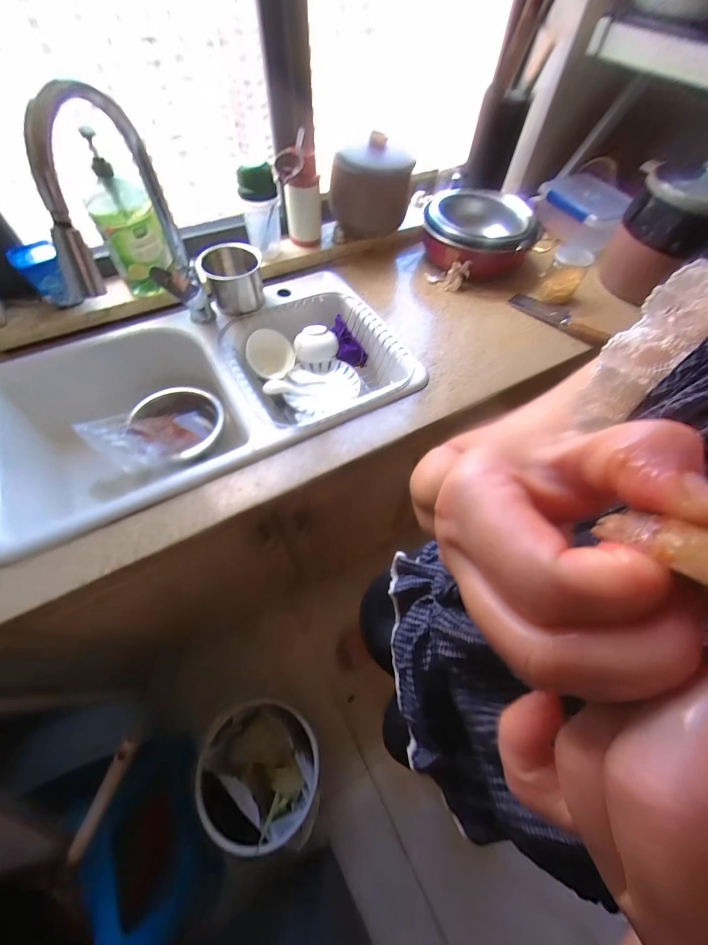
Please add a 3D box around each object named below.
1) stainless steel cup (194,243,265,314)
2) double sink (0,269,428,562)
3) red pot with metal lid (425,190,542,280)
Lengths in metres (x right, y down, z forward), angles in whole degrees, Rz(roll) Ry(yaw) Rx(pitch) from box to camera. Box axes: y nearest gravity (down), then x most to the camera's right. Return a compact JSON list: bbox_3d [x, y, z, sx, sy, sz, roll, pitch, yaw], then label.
[{"bbox_3d":[-0.275,-0.437,0.791,0.136,0.108,0.110,-12,61,-9],"label":"stainless steel cup"},{"bbox_3d":[-0.312,-0.154,0.782,0.833,0.185,0.460,-24,64,-15],"label":"double sink"},{"bbox_3d":[0.333,-0.647,0.949,0.272,0.125,0.287,5,60,1],"label":"red pot with metal lid"}]

